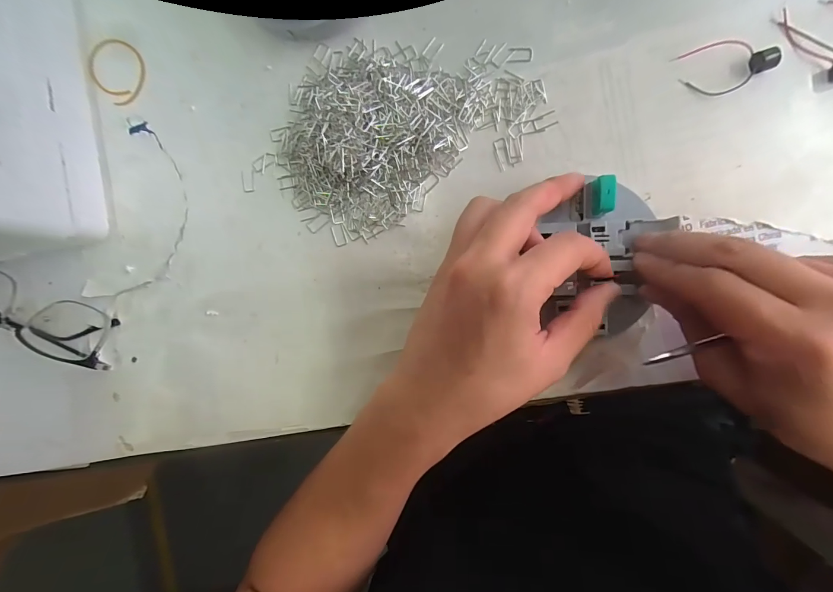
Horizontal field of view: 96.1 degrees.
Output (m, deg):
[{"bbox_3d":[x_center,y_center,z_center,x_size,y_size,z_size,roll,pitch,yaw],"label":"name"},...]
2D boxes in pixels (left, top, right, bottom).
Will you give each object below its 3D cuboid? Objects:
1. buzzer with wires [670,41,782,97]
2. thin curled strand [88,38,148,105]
[{"bbox_3d":[0.189,-0.140,0.226,0.051,0.011,0.030,-12,90,7],"label":"buzzer with wires"},{"bbox_3d":[-0.225,-0.171,0.282,0.051,0.004,0.041,43,96,0],"label":"thin curled strand"}]

